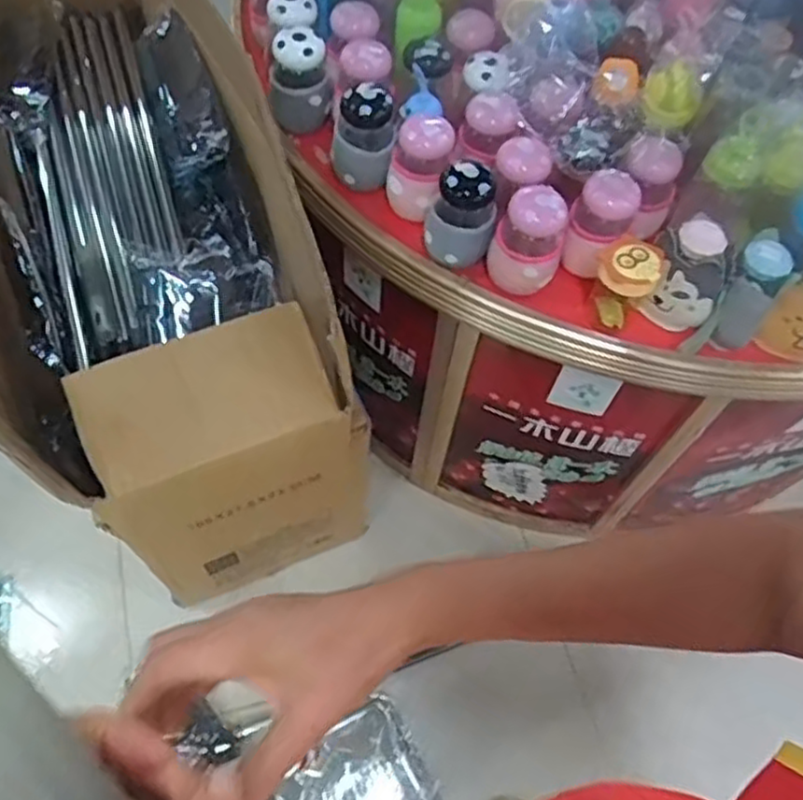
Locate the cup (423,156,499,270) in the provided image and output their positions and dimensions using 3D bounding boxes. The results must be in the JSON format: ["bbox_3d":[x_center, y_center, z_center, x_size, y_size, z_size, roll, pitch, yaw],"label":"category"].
[{"bbox_3d":[0.075,-0.238,0.918,0.088,0.114,0.080,12,60,2],"label":"cup"}]

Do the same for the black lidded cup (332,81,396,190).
[{"bbox_3d":[-0.052,-0.345,0.965,0.078,0.123,0.084,2,60,-3],"label":"black lidded cup"}]

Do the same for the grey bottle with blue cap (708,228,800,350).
[{"bbox_3d":[0.426,-0.131,0.893,0.066,0.146,0.073,20,49,9],"label":"grey bottle with blue cap"}]

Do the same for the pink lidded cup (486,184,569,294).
[{"bbox_3d":[0.159,-0.198,0.906,0.088,0.126,0.075,22,61,8],"label":"pink lidded cup"}]

